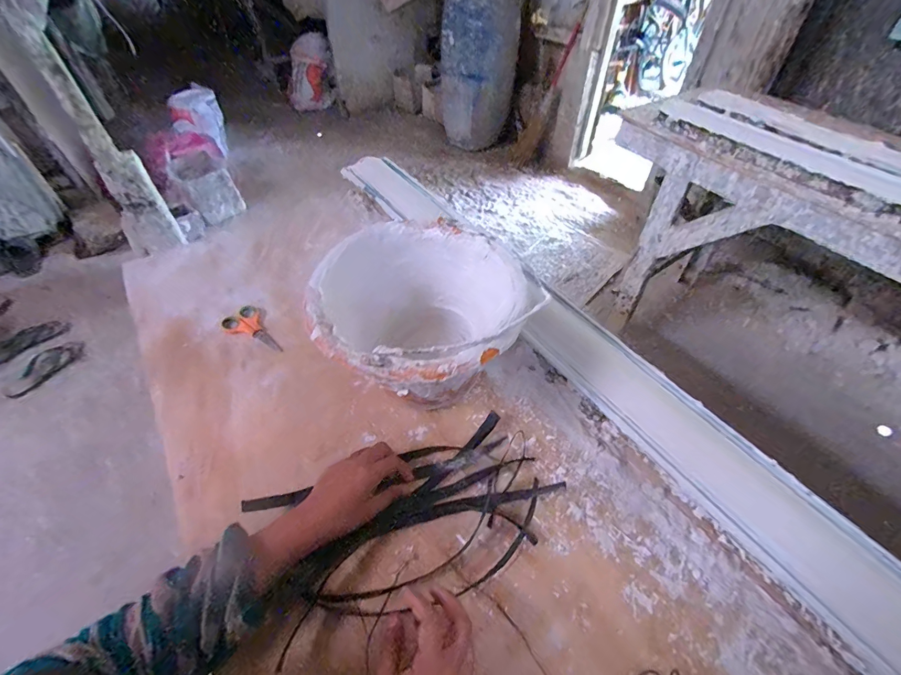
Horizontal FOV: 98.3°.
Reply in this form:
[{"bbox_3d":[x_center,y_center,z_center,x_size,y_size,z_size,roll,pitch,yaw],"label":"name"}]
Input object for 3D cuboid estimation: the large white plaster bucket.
[{"bbox_3d":[-0.040,-0.008,0.501,0.252,0.176,0.239,0,49,0],"label":"large white plaster bucket"}]

